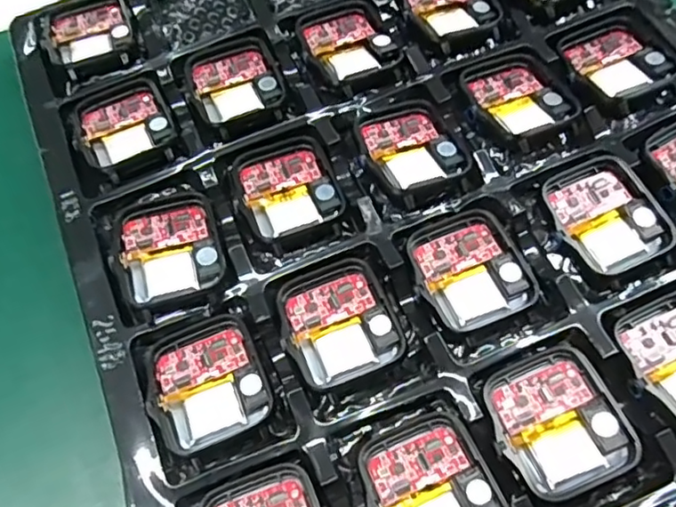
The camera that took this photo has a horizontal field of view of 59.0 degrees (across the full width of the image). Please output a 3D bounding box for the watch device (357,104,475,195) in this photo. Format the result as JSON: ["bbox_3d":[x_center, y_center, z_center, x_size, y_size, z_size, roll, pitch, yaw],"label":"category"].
[{"bbox_3d":[0.028,-0.042,0.231,0.037,0.006,0.040,-22,66,-8],"label":"watch device"}]

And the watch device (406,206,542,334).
[{"bbox_3d":[0.046,0.006,0.214,0.037,0.011,0.042,-23,66,-8],"label":"watch device"}]

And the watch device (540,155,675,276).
[{"bbox_3d":[0.096,-0.015,0.216,0.035,0.008,0.042,-22,66,-8],"label":"watch device"}]

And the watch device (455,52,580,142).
[{"bbox_3d":[0.070,-0.063,0.239,0.037,0.008,0.040,-25,66,-9],"label":"watch device"}]

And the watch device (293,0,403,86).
[{"bbox_3d":[0.004,-0.091,0.256,0.037,0.007,0.043,-24,66,-8],"label":"watch device"}]

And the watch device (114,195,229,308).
[{"bbox_3d":[-0.061,-0.002,0.219,0.036,0.006,0.041,-18,65,-6],"label":"watch device"}]

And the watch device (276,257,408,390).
[{"bbox_3d":[-0.001,0.024,0.208,0.036,0.009,0.041,-25,66,-9],"label":"watch device"}]

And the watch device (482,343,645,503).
[{"bbox_3d":[0.069,0.052,0.186,0.036,0.008,0.042,-24,66,-8],"label":"watch device"}]

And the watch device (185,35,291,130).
[{"bbox_3d":[-0.043,-0.073,0.249,0.036,0.006,0.043,-21,66,-7],"label":"watch device"}]

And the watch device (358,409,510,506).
[{"bbox_3d":[0.028,0.072,0.182,0.037,0.006,0.041,-22,66,-7],"label":"watch device"}]

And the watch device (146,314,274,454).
[{"bbox_3d":[-0.044,0.042,0.201,0.037,0.008,0.041,-22,66,-8],"label":"watch device"}]

